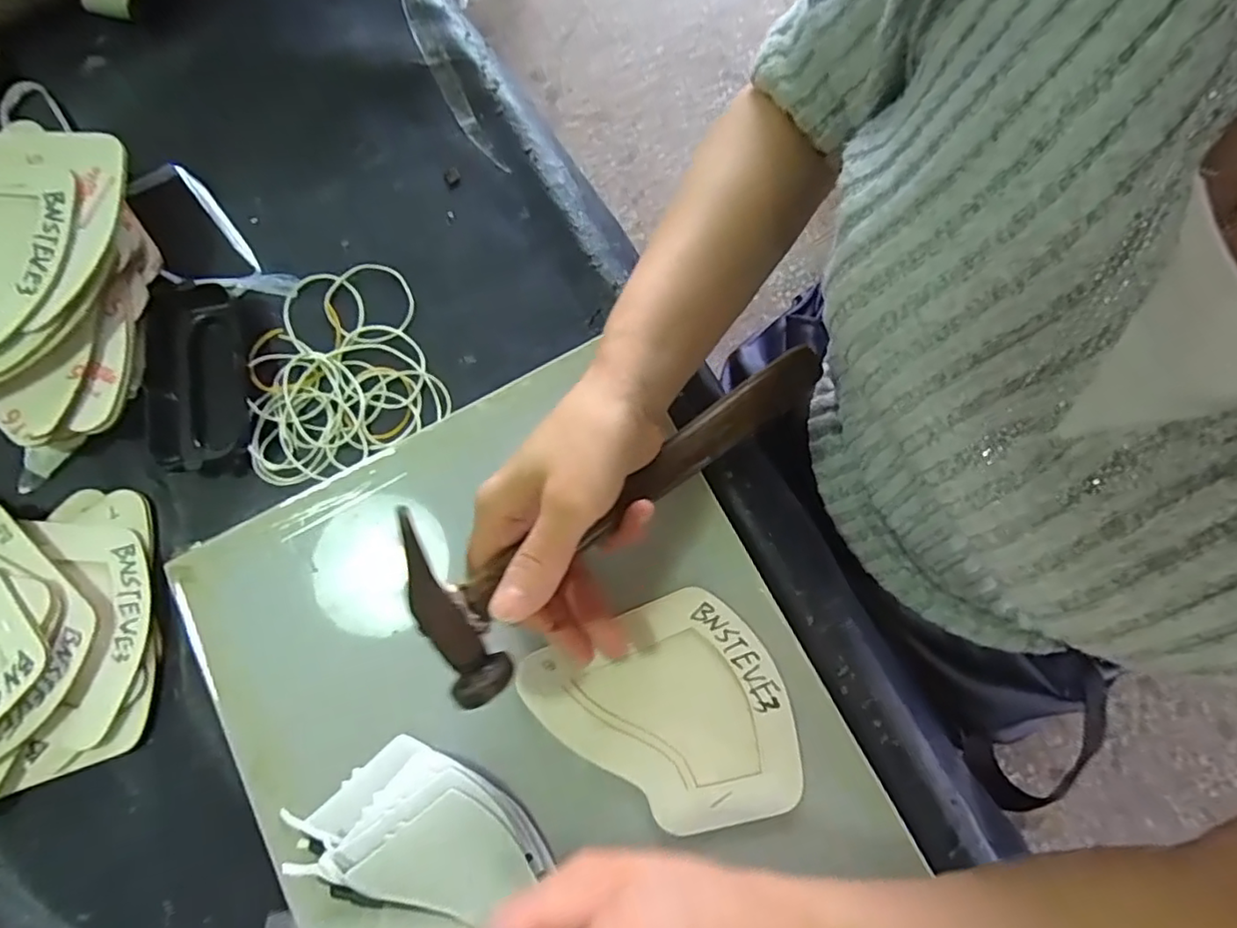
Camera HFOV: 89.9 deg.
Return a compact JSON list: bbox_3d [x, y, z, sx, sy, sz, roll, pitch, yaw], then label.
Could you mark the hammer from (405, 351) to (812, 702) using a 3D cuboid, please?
[{"bbox_3d":[0.008,0.005,0.300,0.241,0.021,0.078,-35,78,-18],"label":"hammer"}]

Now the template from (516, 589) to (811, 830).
[{"bbox_3d":[0.024,0.130,0.313,0.119,0.004,0.111,-23,79,-1],"label":"template"}]

